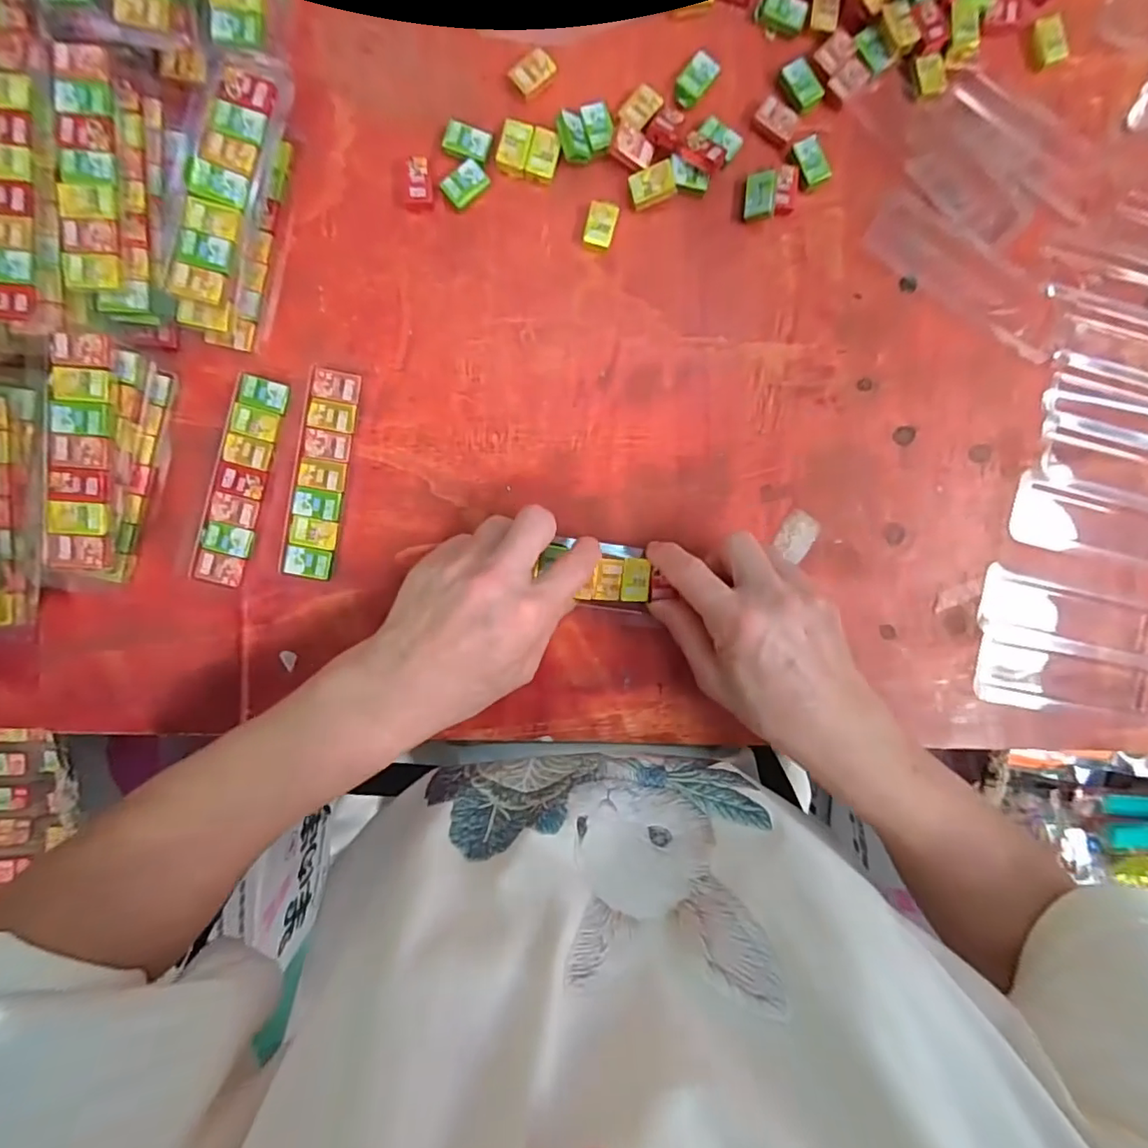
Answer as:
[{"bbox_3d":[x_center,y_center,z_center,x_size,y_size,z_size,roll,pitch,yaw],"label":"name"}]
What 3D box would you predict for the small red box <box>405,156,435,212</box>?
[{"bbox_3d":[-0.090,-0.227,0.322,0.016,0.008,0.029,-5,92,-4],"label":"small red box"}]

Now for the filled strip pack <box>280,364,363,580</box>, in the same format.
[{"bbox_3d":[-0.146,-0.058,0.323,0.027,0.007,0.119,9,91,-4],"label":"filled strip pack"}]

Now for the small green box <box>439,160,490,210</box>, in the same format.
[{"bbox_3d":[-0.063,-0.227,0.324,0.026,0.008,0.017,-44,94,-2],"label":"small green box"}]

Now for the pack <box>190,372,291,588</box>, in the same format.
[{"bbox_3d":[-0.191,-0.053,0.318,0.027,0.004,0.119,14,91,-4],"label":"pack"}]

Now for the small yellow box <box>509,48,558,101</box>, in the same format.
[{"bbox_3d":[-0.024,-0.292,0.322,0.026,0.004,0.017,-41,94,-2],"label":"small yellow box"}]

